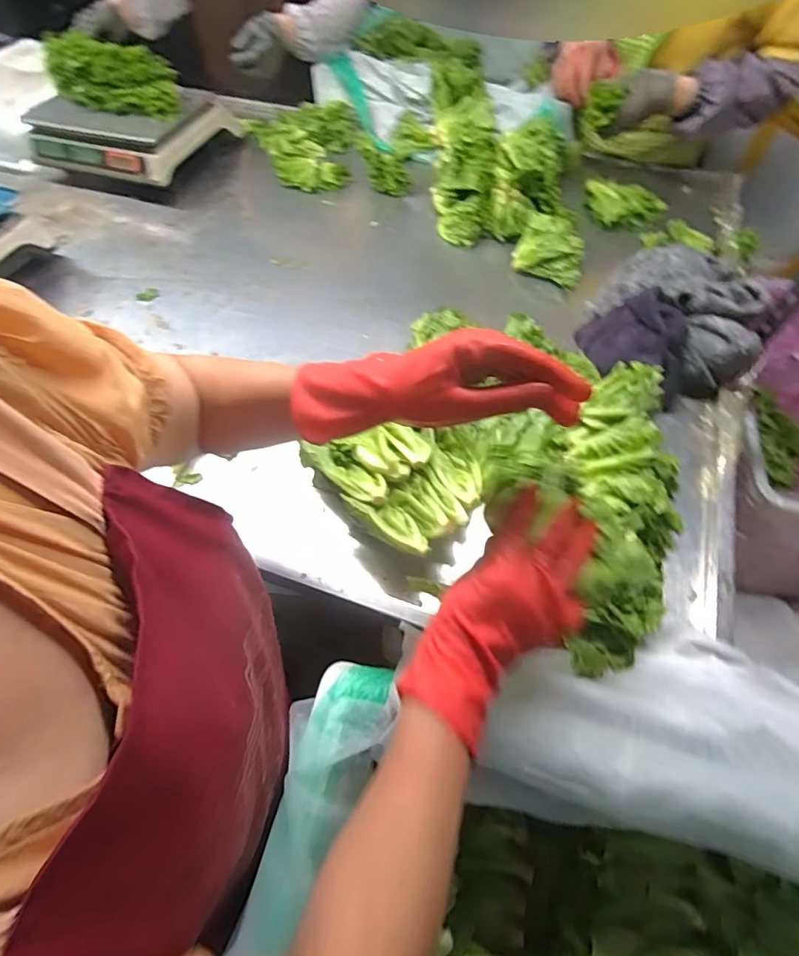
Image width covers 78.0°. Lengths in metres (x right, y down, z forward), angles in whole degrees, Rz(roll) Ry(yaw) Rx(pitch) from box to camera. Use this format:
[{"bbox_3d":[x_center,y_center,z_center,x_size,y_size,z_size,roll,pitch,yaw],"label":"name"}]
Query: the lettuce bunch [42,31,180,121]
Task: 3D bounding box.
[{"bbox_3d":[-0.567,-0.796,0.976,0.277,0.094,0.087,16,59,11],"label":"lettuce bunch"}]

